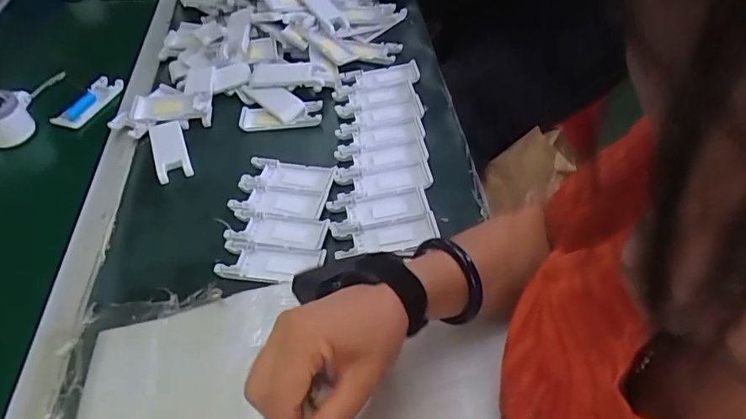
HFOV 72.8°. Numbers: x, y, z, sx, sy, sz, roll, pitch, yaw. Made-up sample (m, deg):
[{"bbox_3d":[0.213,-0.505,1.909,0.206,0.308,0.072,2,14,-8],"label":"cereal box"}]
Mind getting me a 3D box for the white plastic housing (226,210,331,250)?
[{"bbox_3d":[-0.099,0.020,0.530,0.103,0.009,0.042,4,49,8],"label":"white plastic housing"}]

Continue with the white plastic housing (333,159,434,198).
[{"bbox_3d":[0.011,-0.036,0.560,0.102,0.015,0.044,-6,49,-1],"label":"white plastic housing"}]

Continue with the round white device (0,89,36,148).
[{"bbox_3d":[-0.467,-0.117,0.646,0.070,0.054,0.054,-36,56,-25],"label":"round white device"}]

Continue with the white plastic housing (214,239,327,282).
[{"bbox_3d":[-0.101,0.051,0.500,0.102,0.008,0.043,6,49,9],"label":"white plastic housing"}]

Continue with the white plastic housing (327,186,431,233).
[{"bbox_3d":[0.006,-0.001,0.533,0.104,0.009,0.045,-12,49,-6],"label":"white plastic housing"}]

